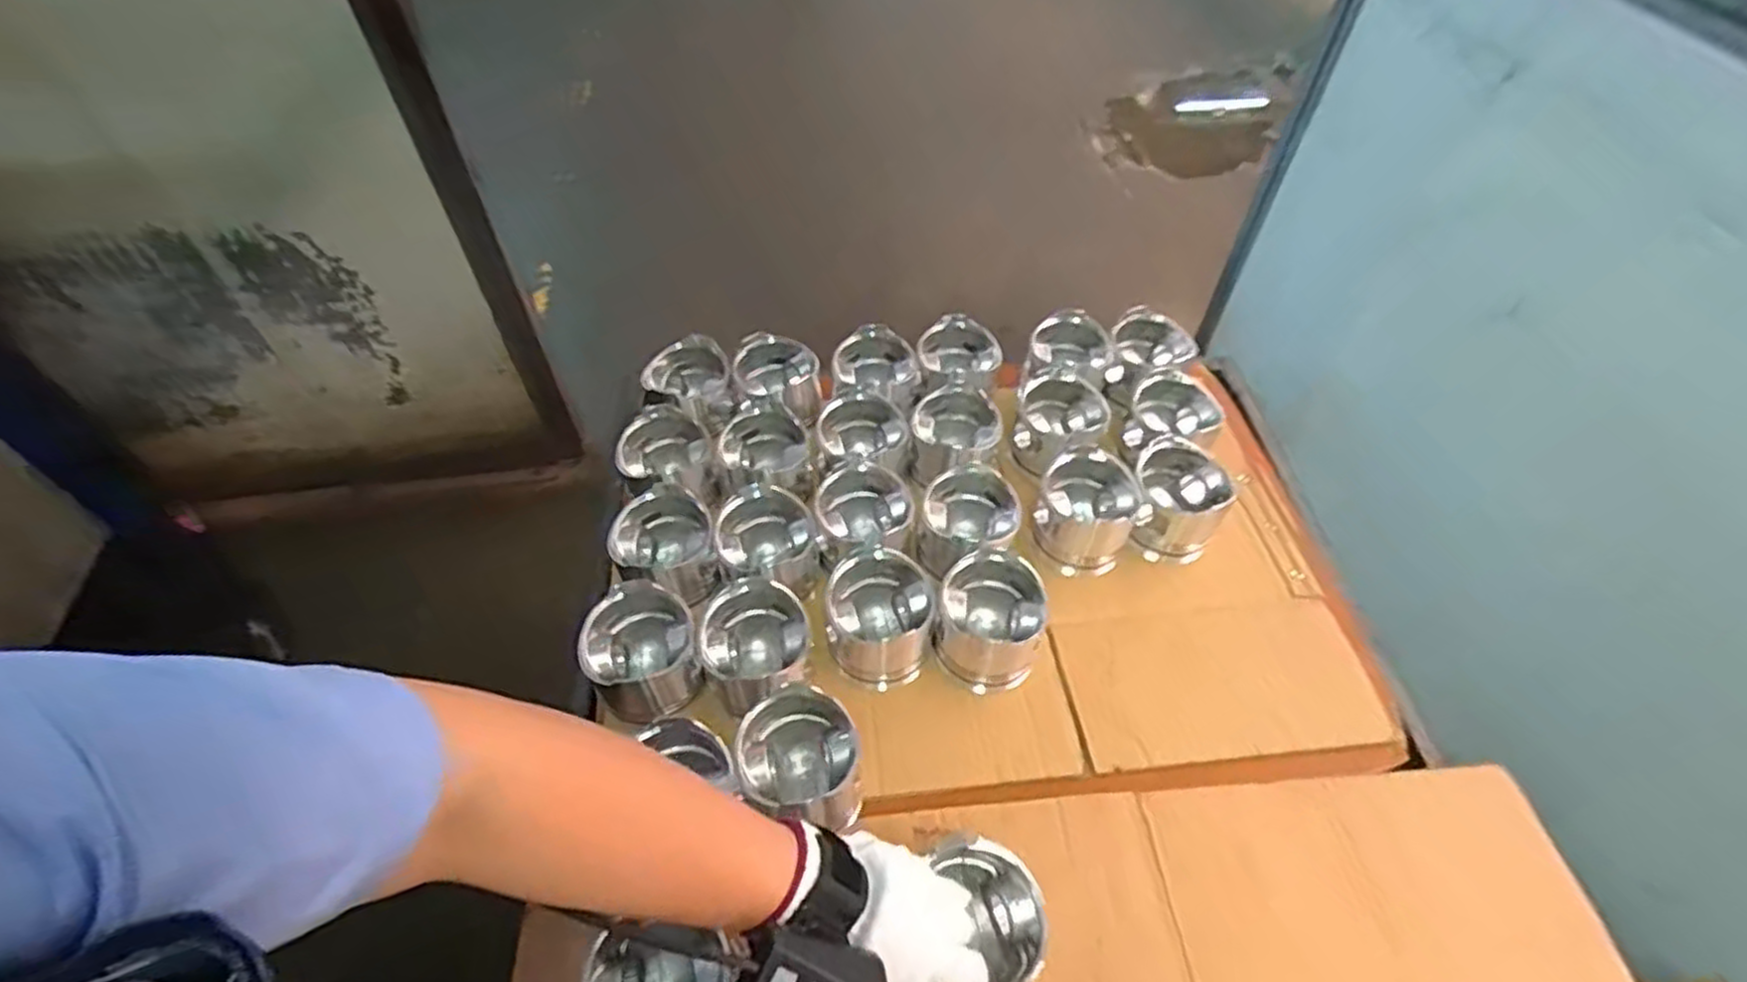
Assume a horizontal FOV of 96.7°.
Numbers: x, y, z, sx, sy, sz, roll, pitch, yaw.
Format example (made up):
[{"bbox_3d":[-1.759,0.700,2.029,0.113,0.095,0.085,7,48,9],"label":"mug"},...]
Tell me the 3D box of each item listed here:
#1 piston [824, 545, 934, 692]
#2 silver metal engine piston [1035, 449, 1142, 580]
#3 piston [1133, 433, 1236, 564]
[{"bbox_3d":[0.006,0.112,0.663,0.084,0.091,0.097,4,52,3],"label":"piston"},{"bbox_3d":[0.200,0.019,0.736,0.087,0.087,0.095,18,54,13],"label":"silver metal engine piston"},{"bbox_3d":[0.286,0.015,0.744,0.087,0.084,0.092,24,55,17],"label":"piston"}]

